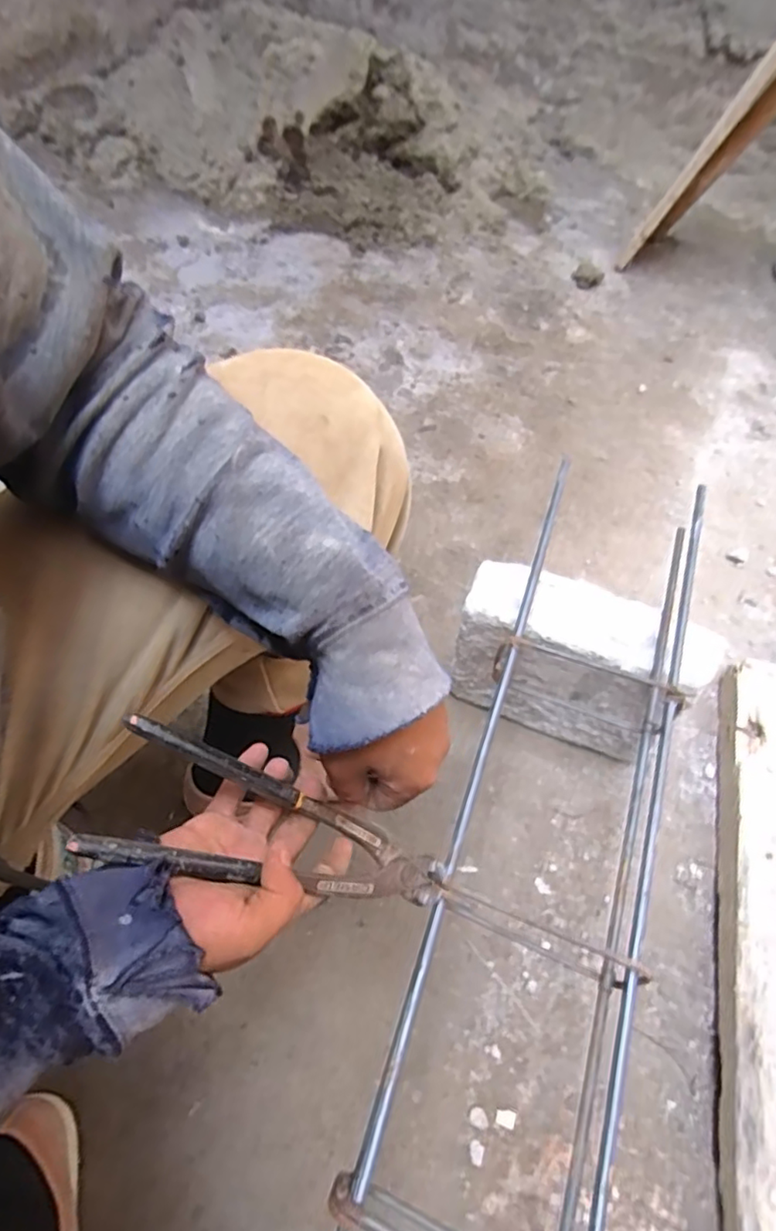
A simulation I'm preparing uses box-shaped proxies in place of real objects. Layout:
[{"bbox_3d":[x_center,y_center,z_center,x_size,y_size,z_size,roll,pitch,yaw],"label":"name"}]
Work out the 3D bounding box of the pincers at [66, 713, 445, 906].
[{"bbox_3d":[-0.058,0.131,0.354,0.218,0.017,0.068,28,56,-23],"label":"pincers"}]

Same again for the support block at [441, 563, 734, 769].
[{"bbox_3d":[0.187,0.055,0.657,0.226,0.222,0.082,22,60,10],"label":"support block"}]

